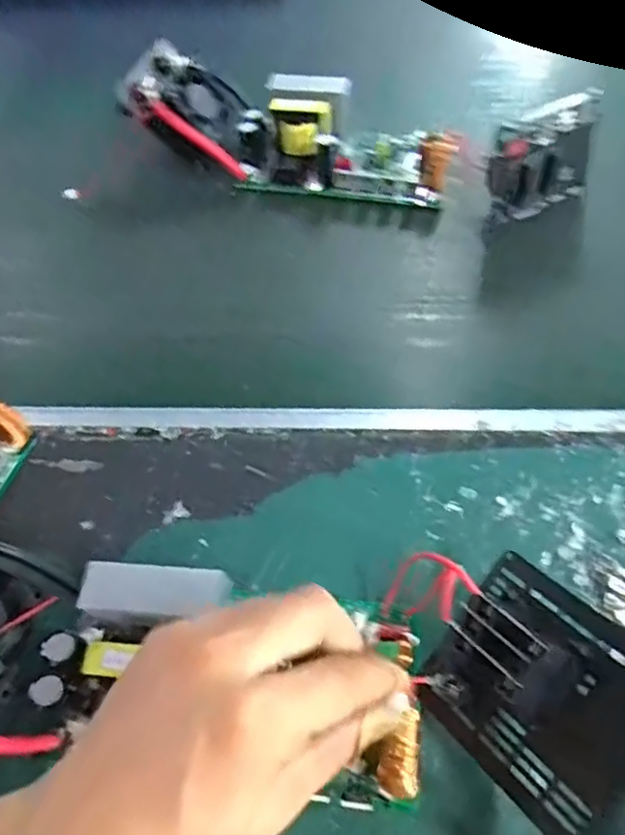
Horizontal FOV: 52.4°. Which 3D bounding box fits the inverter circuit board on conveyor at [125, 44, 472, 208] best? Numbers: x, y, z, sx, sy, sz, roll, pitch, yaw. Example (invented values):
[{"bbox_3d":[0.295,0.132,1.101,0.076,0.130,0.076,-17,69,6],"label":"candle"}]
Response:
[{"bbox_3d":[-0.018,-0.242,0.558,0.276,0.073,0.086,17,60,-2],"label":"inverter circuit board on conveyor"}]

